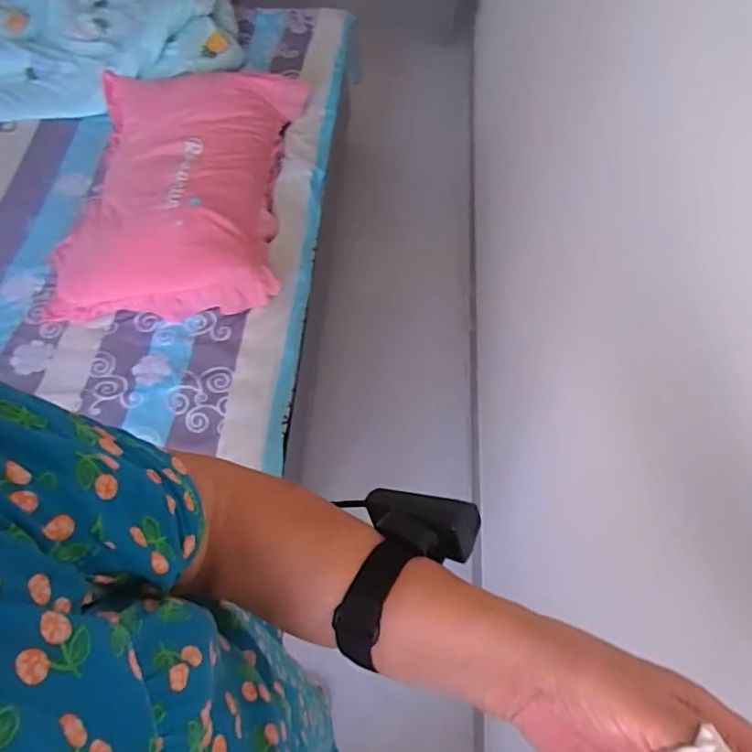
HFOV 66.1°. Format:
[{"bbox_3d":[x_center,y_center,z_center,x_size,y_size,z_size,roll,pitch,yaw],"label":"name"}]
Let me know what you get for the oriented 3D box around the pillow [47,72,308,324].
[{"bbox_3d":[-0.404,-0.401,1.201,0.438,0.107,0.618,2,61,1],"label":"pillow"}]

